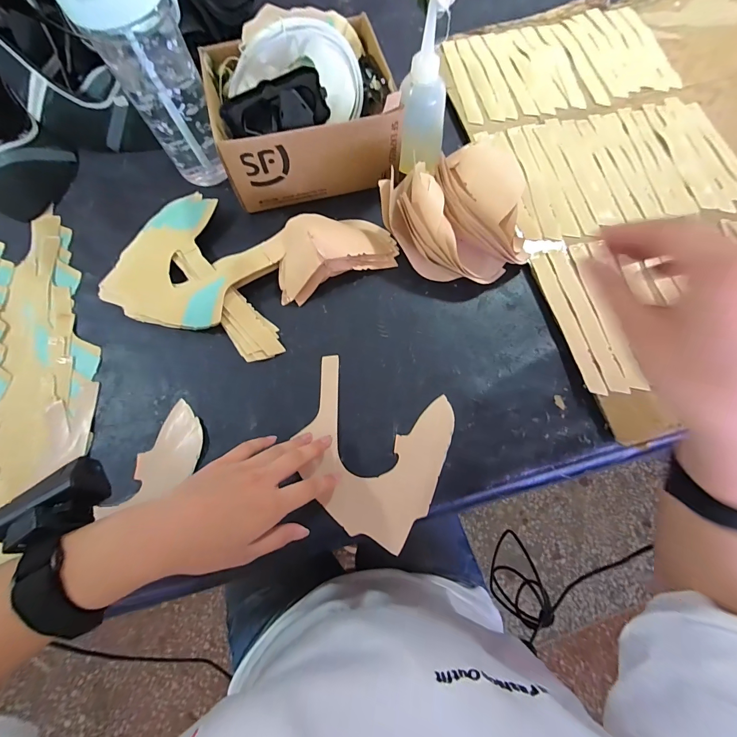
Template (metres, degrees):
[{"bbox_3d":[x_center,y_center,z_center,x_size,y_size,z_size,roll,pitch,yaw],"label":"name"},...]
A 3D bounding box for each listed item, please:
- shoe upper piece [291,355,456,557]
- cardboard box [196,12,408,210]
[{"bbox_3d":[-0.001,0.085,0.361,0.154,0.004,0.155,21,73,8],"label":"shoe upper piece"},{"bbox_3d":[-0.078,-0.301,0.424,0.204,0.104,0.163,-13,75,-4],"label":"cardboard box"}]

